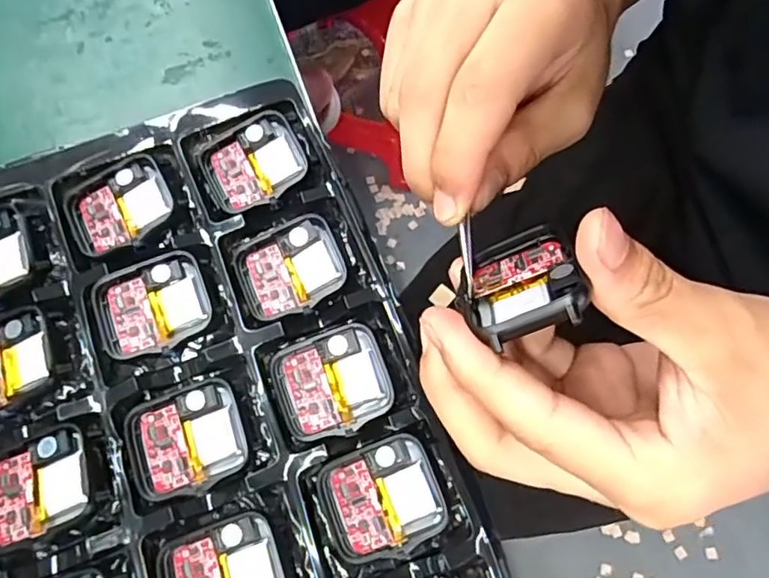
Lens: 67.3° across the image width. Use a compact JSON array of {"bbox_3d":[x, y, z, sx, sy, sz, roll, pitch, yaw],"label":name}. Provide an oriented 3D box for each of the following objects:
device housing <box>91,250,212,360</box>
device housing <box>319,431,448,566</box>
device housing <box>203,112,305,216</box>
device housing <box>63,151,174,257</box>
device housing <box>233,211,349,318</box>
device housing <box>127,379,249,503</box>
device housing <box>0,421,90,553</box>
[{"bbox_3d":[-0.091,0.006,0.227,0.042,0.005,0.035,-21,73,-6],"label":"device housing"},{"bbox_3d":[-0.001,0.075,0.209,0.042,0.011,0.037,-19,73,-5],"label":"device housing"},{"bbox_3d":[-0.056,-0.054,0.249,0.042,0.005,0.035,-28,81,-1],"label":"device housing"},{"bbox_3d":[-0.110,-0.033,0.240,0.042,0.006,0.038,-26,74,-8],"label":"device housing"},{"bbox_3d":[-0.039,-0.008,0.235,0.042,0.009,0.037,-20,75,-5],"label":"device housing"},{"bbox_3d":[-0.074,0.056,0.215,0.040,0.007,0.036,-20,73,-6],"label":"device housing"},{"bbox_3d":[-0.127,0.071,0.205,0.041,0.006,0.036,-19,73,-6],"label":"device housing"}]

